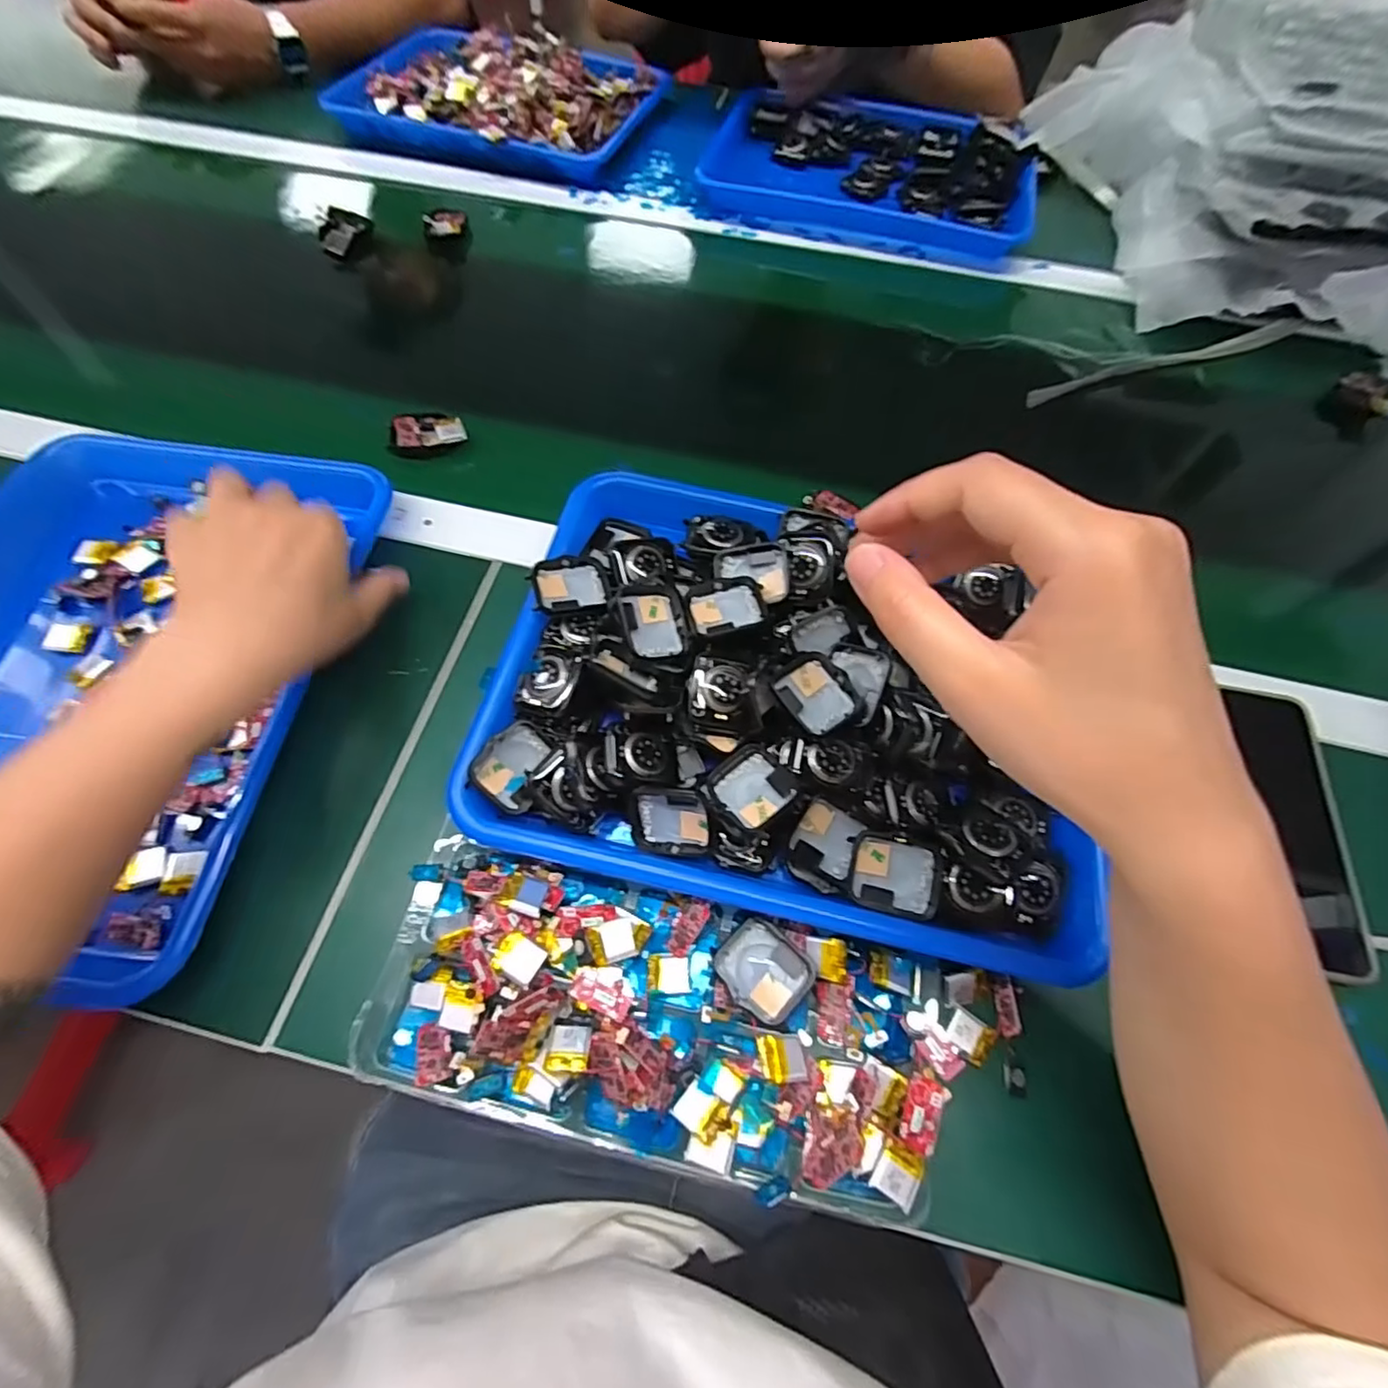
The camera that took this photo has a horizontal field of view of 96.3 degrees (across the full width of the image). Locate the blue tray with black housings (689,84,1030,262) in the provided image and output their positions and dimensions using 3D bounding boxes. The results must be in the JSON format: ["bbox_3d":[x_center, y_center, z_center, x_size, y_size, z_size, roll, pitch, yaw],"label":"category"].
[{"bbox_3d":[0.181,-0.541,0.638,0.329,0.043,0.227,18,64,7],"label":"blue tray with black housings"}]

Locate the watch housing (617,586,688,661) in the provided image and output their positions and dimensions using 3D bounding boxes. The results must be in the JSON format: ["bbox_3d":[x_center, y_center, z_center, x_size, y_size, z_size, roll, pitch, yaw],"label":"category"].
[{"bbox_3d":[-0.023,-0.039,0.336,0.037,0.011,0.041,-8,74,-24],"label":"watch housing"}]

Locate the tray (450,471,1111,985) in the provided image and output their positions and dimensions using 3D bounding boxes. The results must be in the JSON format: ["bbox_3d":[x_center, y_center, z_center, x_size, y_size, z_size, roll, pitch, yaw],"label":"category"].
[{"bbox_3d":[0.054,-0.006,0.341,0.310,0.052,0.233,14,64,3],"label":"tray"}]

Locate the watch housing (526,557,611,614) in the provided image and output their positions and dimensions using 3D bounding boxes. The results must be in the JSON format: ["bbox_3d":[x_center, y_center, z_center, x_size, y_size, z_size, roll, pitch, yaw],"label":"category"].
[{"bbox_3d":[-0.071,-0.063,0.359,0.041,0.008,0.035,-11,64,-8],"label":"watch housing"}]

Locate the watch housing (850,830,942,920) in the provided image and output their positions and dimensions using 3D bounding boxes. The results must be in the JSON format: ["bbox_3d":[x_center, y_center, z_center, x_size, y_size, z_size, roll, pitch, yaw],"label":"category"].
[{"bbox_3d":[0.098,0.088,0.301,0.040,0.014,0.035,14,63,4],"label":"watch housing"}]

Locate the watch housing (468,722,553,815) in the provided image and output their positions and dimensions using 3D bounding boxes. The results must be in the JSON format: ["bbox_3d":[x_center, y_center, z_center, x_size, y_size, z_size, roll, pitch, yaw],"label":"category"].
[{"bbox_3d":[-0.092,0.037,0.318,0.036,0.008,0.040,41,73,-19],"label":"watch housing"}]

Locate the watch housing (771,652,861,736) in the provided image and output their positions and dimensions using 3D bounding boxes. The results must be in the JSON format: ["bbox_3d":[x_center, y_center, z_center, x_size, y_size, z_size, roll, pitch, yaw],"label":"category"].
[{"bbox_3d":[0.064,0.002,0.326,0.036,0.012,0.040,-34,69,-18],"label":"watch housing"}]

